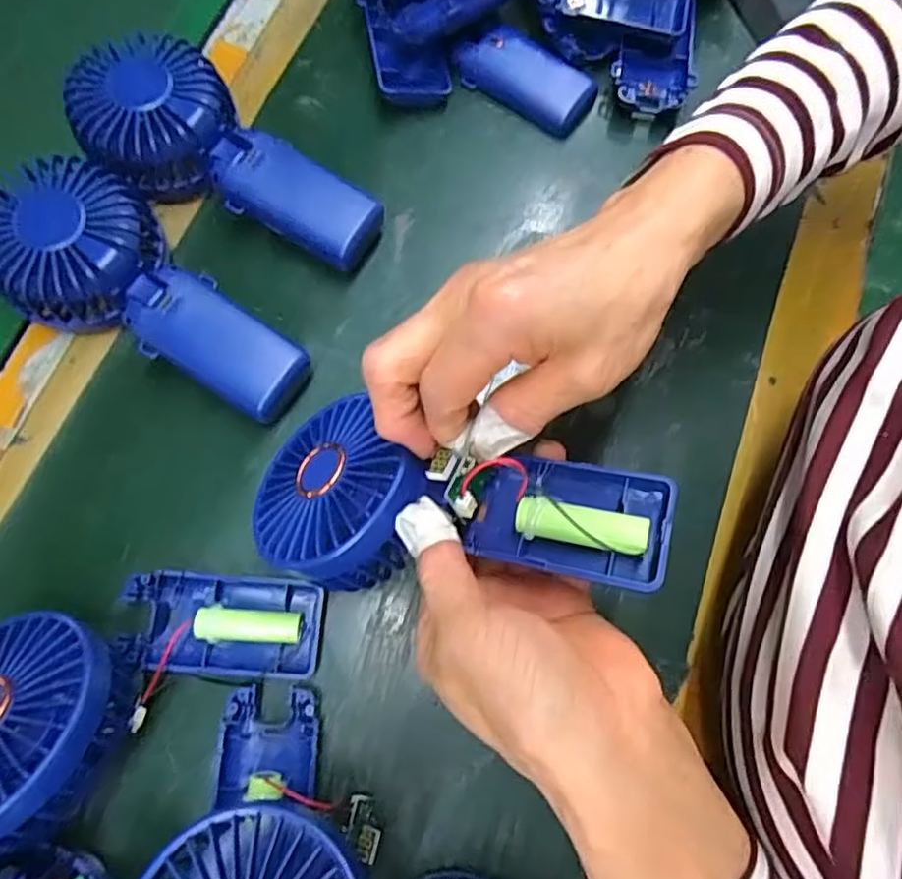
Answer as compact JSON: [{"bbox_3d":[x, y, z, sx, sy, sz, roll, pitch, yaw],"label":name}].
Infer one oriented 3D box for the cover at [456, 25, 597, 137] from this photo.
[{"bbox_3d":[0.046,-0.227,0.385,0.087,0.013,0.043,32,76,7],"label":"cover"}]

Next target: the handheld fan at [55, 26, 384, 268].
[{"bbox_3d":[-0.121,-0.157,0.343,0.175,0.050,0.081,27,75,5],"label":"handheld fan"}]

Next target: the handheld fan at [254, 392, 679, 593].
[{"bbox_3d":[-0.006,0.021,0.248,0.176,0.039,0.079,5,74,19],"label":"handheld fan"}]

